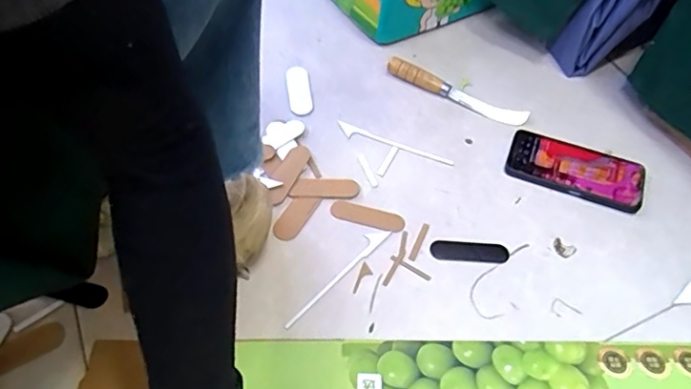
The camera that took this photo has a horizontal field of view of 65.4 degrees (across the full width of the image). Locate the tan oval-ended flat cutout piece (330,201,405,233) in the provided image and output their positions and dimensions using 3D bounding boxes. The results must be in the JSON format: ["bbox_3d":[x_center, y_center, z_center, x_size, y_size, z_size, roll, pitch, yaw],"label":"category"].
[{"bbox_3d":[0.026,0.027,0.640,0.087,0.004,0.023,14,65,7],"label":"tan oval-ended flat cutout piece"}]

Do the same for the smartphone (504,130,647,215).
[{"bbox_3d":[0.290,-0.031,0.680,0.164,0.011,0.075,20,56,12],"label":"smartphone"}]

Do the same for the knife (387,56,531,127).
[{"bbox_3d":[0.153,-0.144,0.751,0.204,0.024,0.029,26,58,16],"label":"knife"}]

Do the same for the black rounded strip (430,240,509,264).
[{"bbox_3d":[0.142,0.065,0.614,0.087,0.004,0.025,4,54,1],"label":"black rounded strip"}]

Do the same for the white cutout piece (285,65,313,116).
[{"bbox_3d":[-0.066,-0.149,0.760,0.031,0.009,0.093,-6,55,-6],"label":"white cutout piece"}]

